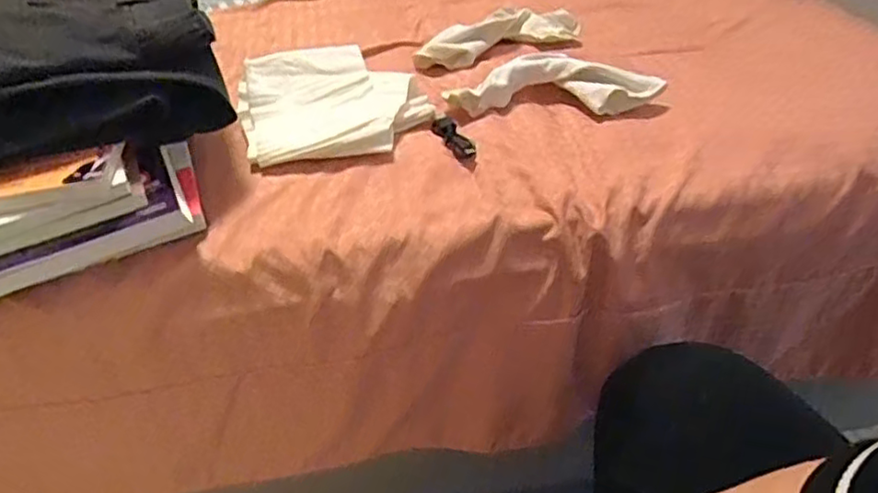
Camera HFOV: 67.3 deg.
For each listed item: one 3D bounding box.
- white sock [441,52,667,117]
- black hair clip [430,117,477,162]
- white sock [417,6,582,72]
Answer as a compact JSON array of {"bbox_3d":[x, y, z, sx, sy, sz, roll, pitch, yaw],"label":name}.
[{"bbox_3d":[0.100,-0.146,0.594,0.184,0.033,0.063,-2,40,0],"label":"white sock"},{"bbox_3d":[0.012,-0.092,0.553,0.020,0.009,0.058,-17,42,-17],"label":"black hair clip"},{"bbox_3d":[0.061,-0.229,0.713,0.180,0.032,0.069,-20,43,-20],"label":"white sock"}]

